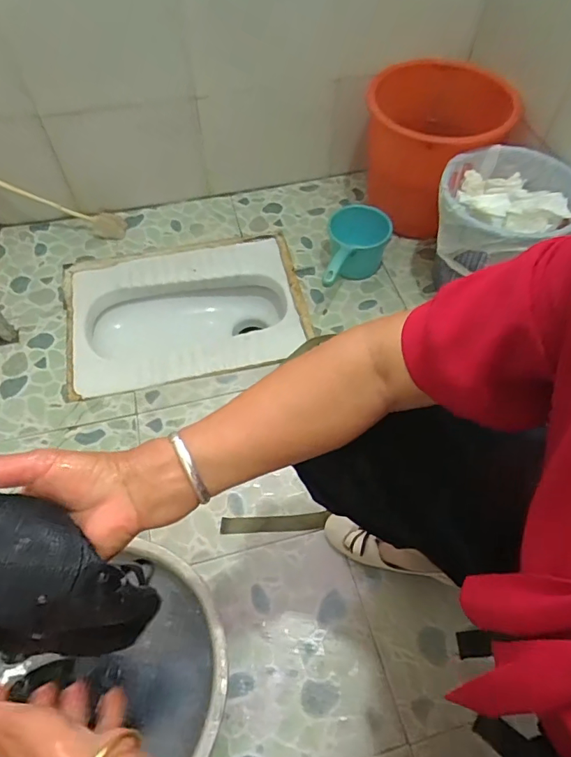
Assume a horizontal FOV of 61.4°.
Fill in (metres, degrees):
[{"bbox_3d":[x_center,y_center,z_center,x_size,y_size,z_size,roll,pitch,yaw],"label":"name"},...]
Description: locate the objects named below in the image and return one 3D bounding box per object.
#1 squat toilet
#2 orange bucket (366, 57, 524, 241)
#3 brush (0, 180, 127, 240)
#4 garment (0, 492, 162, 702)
[{"bbox_3d":[-0.226,-0.123,1.130,0.494,0.146,0.371,-11,59,-7],"label":"squat toilet"},{"bbox_3d":[0.317,-0.479,1.074,0.278,0.331,0.266,0,56,0],"label":"orange bucket"},{"bbox_3d":[-0.560,-0.418,1.144,0.350,0.042,0.063,19,54,-21],"label":"brush"},{"bbox_3d":[-0.156,0.140,0.326,0.135,0.070,0.103,36,57,-7],"label":"garment"}]

